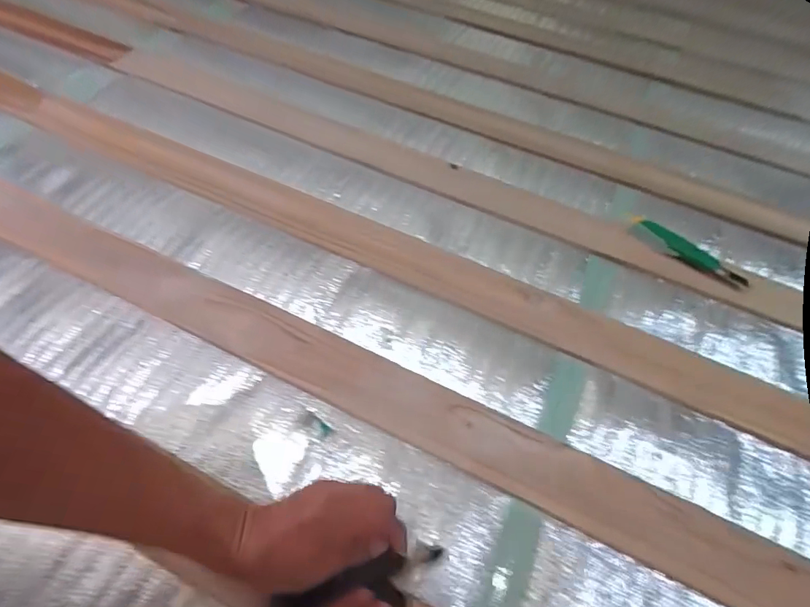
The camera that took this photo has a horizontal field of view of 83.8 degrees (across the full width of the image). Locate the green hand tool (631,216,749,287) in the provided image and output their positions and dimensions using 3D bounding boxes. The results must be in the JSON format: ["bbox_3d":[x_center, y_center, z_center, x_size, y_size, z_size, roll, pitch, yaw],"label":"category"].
[{"bbox_3d":[0.421,-0.077,0.675,0.174,0.029,0.023,36,60,21],"label":"green hand tool"}]

